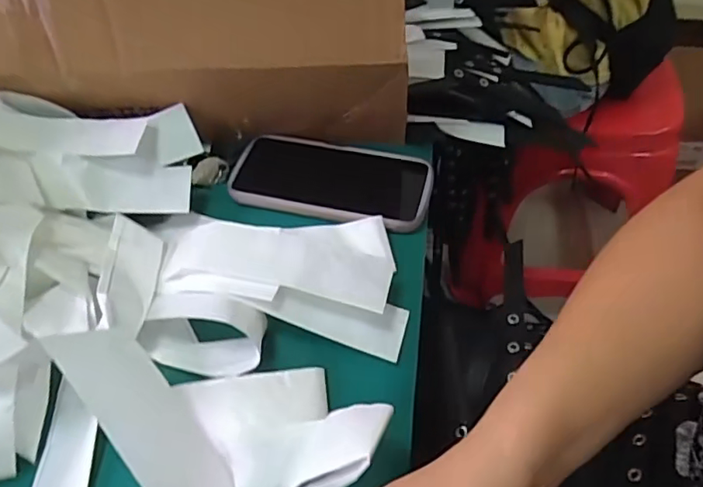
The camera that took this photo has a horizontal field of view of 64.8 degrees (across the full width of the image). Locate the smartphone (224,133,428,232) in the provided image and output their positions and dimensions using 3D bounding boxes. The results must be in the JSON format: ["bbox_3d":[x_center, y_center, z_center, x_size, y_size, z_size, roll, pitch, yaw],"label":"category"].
[{"bbox_3d":[-0.019,-0.058,0.484,0.176,0.014,0.090,12,53,13],"label":"smartphone"}]

